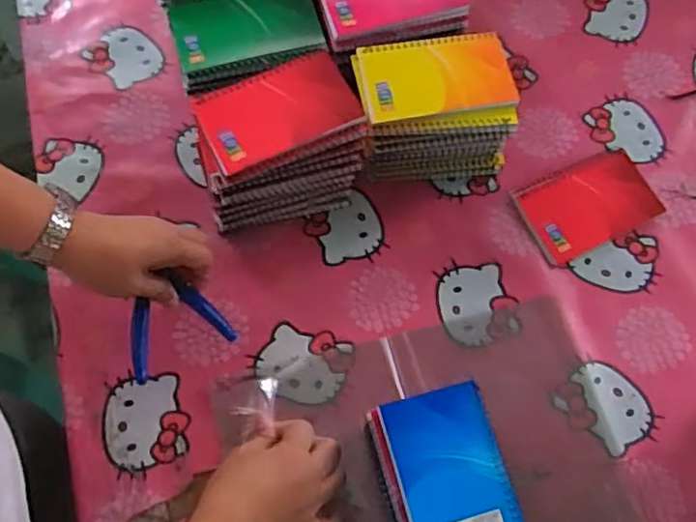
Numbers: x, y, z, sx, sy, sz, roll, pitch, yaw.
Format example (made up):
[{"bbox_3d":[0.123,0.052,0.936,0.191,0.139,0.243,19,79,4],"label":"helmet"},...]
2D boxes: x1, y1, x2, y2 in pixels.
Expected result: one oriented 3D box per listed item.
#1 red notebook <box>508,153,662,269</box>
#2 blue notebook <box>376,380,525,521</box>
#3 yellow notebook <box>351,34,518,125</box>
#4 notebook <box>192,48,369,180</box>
[{"bbox_3d":[0.241,-0.057,0.634,0.137,0.013,0.085,-26,70,-11],"label":"red notebook"},{"bbox_3d":[0.081,0.165,0.486,0.083,0.010,0.130,-15,69,-7],"label":"blue notebook"},{"bbox_3d":[0.077,-0.167,0.571,0.135,0.009,0.083,-5,68,-3],"label":"yellow notebook"},{"bbox_3d":[-0.062,-0.134,0.558,0.130,0.009,0.088,-23,70,-10],"label":"notebook"}]

